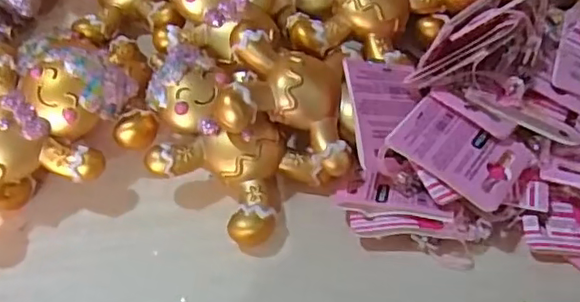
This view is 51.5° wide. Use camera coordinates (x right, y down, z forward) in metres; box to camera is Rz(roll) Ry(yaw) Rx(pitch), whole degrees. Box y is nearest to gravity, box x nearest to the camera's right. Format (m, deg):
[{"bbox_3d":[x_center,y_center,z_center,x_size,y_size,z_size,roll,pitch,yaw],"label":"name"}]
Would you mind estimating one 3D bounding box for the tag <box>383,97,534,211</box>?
[{"bbox_3d":[0.085,-0.001,0.303,0.062,0.005,0.044,35,58,17],"label":"tag"}]

